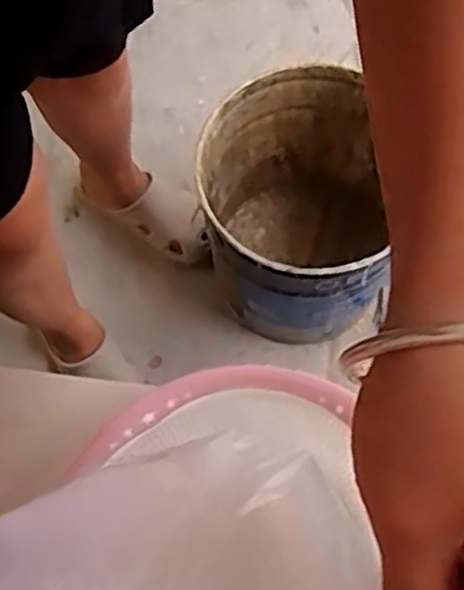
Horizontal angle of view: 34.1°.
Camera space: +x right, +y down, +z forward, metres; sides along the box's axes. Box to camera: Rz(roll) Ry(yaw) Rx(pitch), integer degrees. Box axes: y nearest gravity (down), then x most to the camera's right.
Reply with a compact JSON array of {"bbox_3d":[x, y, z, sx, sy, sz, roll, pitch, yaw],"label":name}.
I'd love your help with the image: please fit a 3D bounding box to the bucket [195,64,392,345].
[{"bbox_3d":[0.097,-0.101,1.121,0.293,0.343,0.302,0,71,1],"label":"bucket"}]

